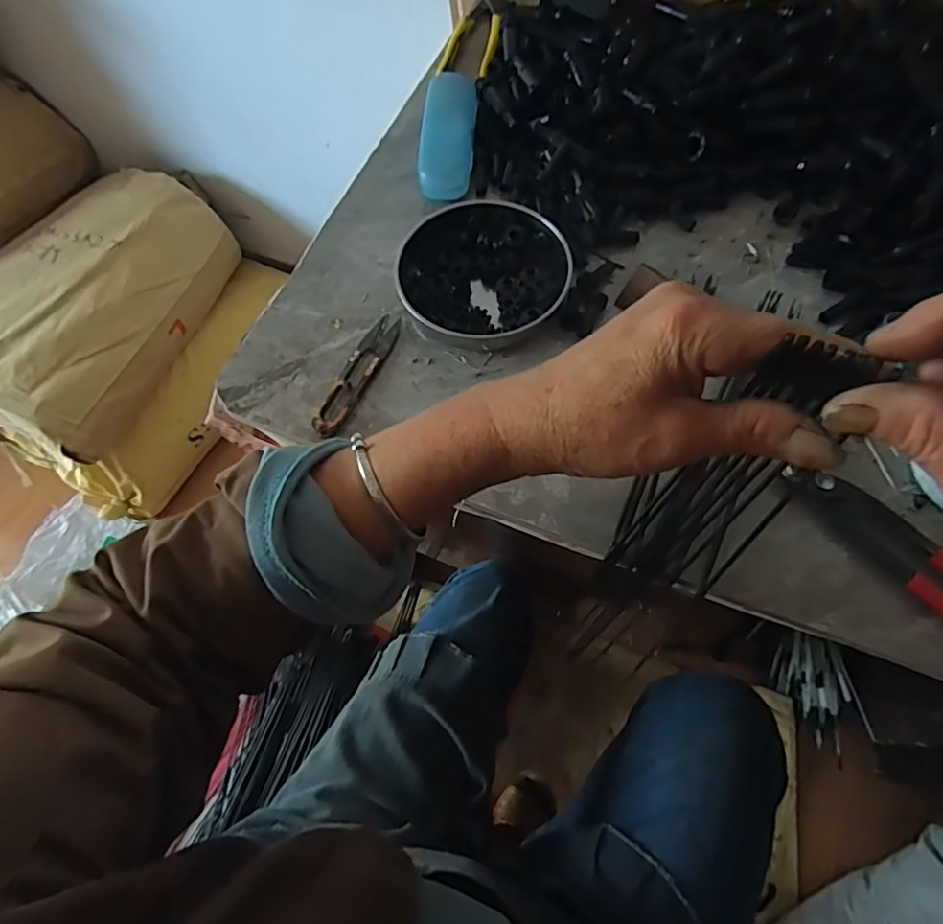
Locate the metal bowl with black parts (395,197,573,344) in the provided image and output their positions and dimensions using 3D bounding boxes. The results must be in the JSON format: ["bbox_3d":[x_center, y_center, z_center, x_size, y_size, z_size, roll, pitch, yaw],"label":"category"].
[{"bbox_3d":[0.009,-0.156,0.477,0.133,0.027,0.128,-1,65,2],"label":"metal bowl with black parts"}]

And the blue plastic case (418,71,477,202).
[{"bbox_3d":[-0.021,-0.315,0.547,0.048,0.021,0.157,1,65,3],"label":"blue plastic case"}]

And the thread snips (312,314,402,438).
[{"bbox_3d":[-0.090,-0.070,0.451,0.025,0.006,0.117,22,68,12],"label":"thread snips"}]

